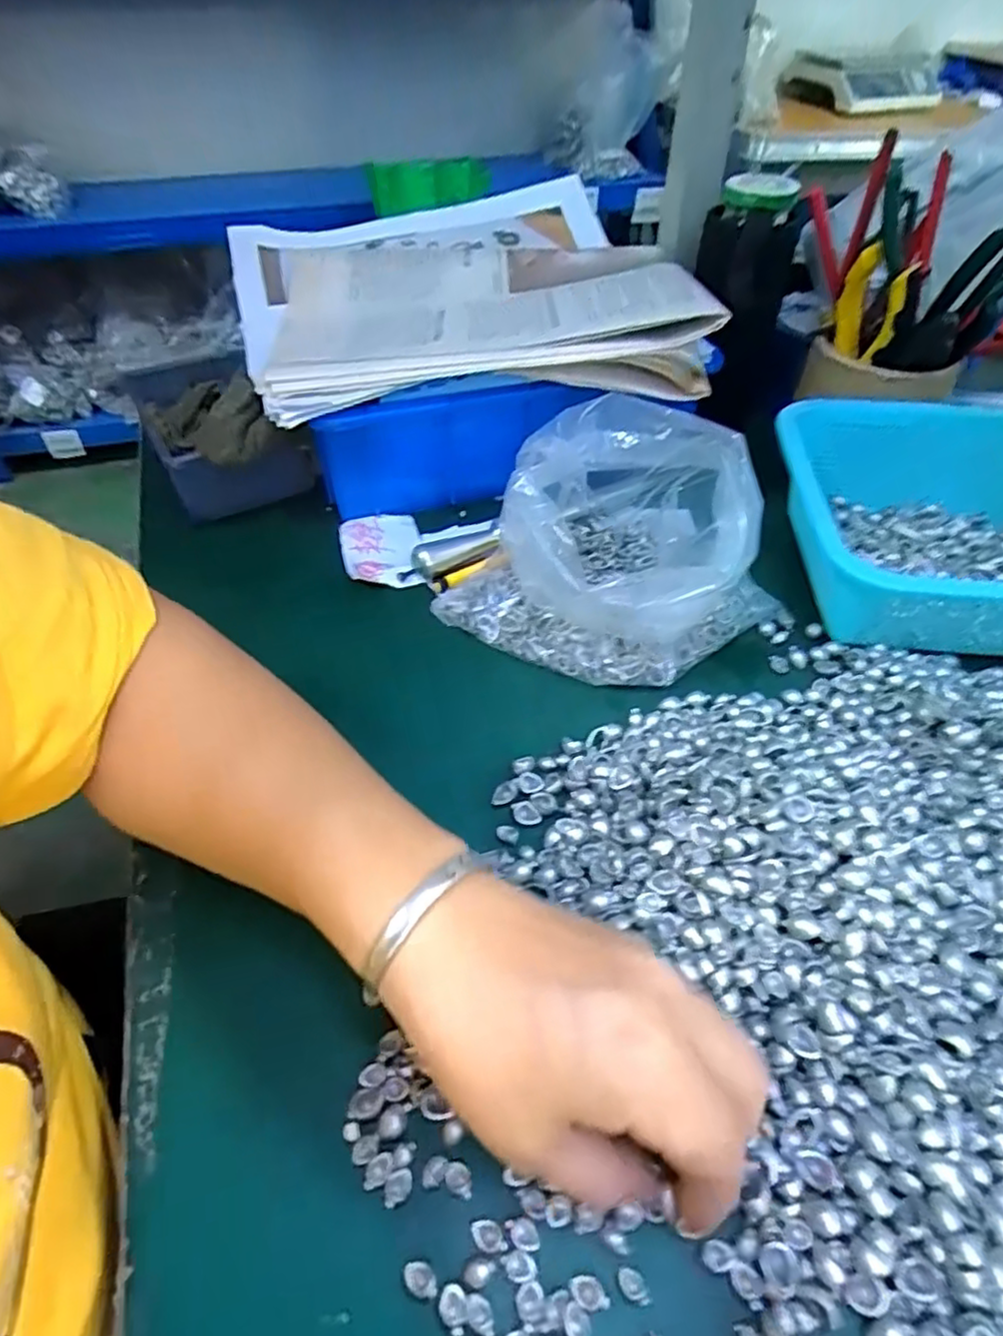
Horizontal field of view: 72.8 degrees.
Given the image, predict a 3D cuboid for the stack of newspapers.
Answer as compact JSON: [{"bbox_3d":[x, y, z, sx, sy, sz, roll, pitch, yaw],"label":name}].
[{"bbox_3d":[-0.036,-0.270,0.485,0.295,0.043,0.301,-10,48,-10],"label":"stack of newspapers"}]

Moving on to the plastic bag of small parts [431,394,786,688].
[{"bbox_3d":[0.065,-0.072,0.383,0.149,0.092,0.156,36,58,29],"label":"plastic bag of small parts"}]

